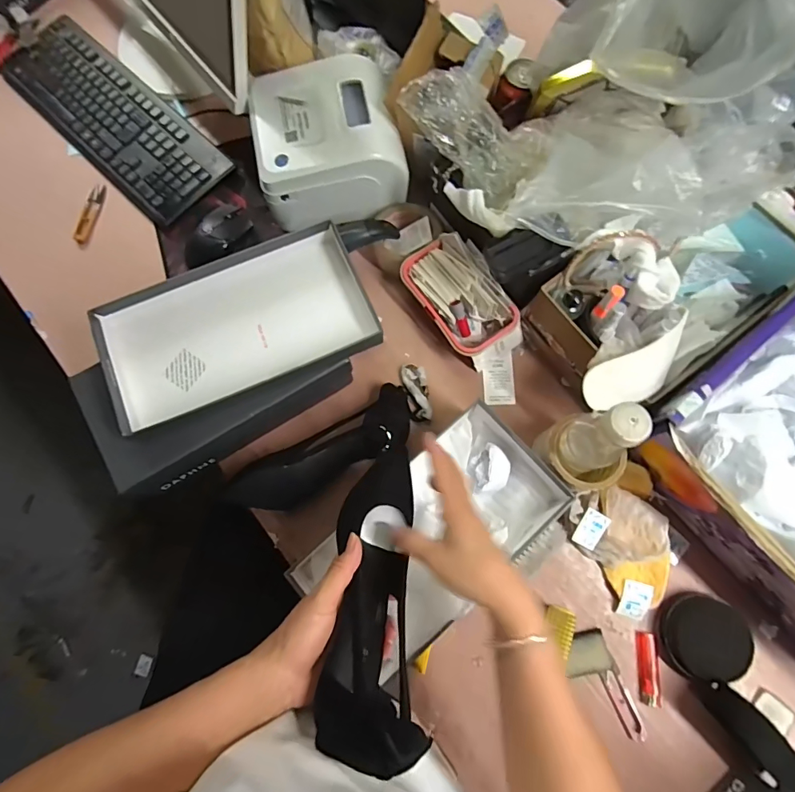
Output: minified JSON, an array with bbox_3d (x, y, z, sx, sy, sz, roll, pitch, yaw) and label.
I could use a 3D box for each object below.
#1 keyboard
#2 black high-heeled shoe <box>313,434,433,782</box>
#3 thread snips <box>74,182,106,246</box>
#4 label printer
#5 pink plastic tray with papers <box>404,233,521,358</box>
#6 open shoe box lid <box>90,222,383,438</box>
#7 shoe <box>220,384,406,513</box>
[{"bbox_3d":[-0.458,-0.447,0.729,0.425,0.031,0.151,42,80,10],"label":"keyboard"},{"bbox_3d":[-0.018,0.173,0.397,0.082,0.075,0.236,6,41,3],"label":"black high-heeled shoe"},{"bbox_3d":[-0.476,-0.282,0.704,0.021,0.010,0.102,10,76,4],"label":"thread snips"},{"bbox_3d":[-0.093,-0.347,0.639,0.191,0.120,0.173,-10,76,-1],"label":"label printer"},{"bbox_3d":[0.082,-0.135,0.625,0.101,0.077,0.165,-32,77,-6],"label":"pink plastic tray with papers"},{"bbox_3d":[-0.190,-0.085,0.546,0.308,0.033,0.171,-22,76,-4],"label":"open shoe box lid"},{"bbox_3d":[-0.089,0.079,0.577,0.267,0.076,0.089,-31,77,-6],"label":"shoe"}]

